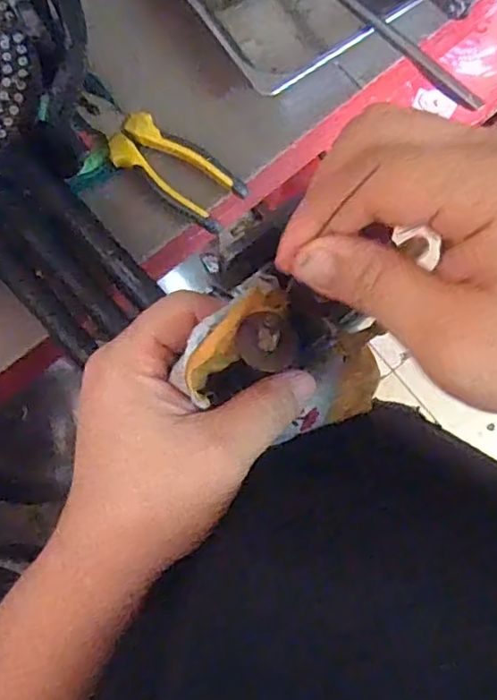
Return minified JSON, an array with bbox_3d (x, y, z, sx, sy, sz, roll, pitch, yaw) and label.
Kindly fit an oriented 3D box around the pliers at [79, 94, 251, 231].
[{"bbox_3d":[-0.083,-0.179,0.564,0.171,0.015,0.058,39,81,2],"label":"pliers"}]

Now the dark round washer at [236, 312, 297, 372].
[{"bbox_3d":[0.008,-0.004,0.265,0.025,0.006,0.027,-20,79,-4],"label":"dark round washer"}]

